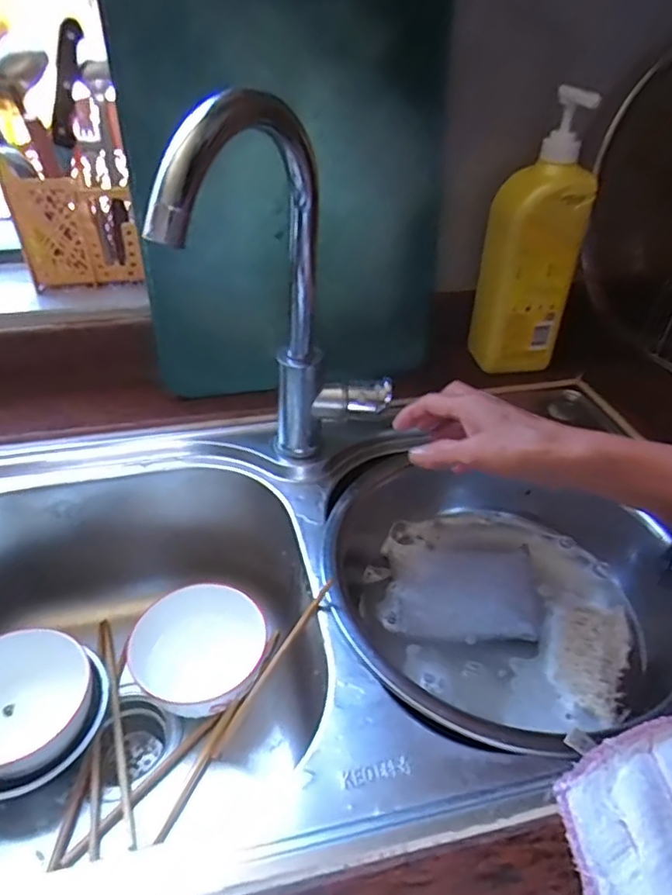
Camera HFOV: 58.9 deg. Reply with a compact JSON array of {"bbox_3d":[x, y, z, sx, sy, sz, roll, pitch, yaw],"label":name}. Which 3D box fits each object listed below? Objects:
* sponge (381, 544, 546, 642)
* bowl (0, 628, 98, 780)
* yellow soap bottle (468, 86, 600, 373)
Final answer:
[{"bbox_3d":[0.120,0.136,0.574,0.145,0.010,0.110,2,39,1],"label":"sponge"},{"bbox_3d":[-0.294,0.254,0.563,0.127,0.072,0.121,1,39,-1],"label":"bowl"},{"bbox_3d":[0.206,-0.217,0.629,0.083,0.269,0.071,-2,39,-4],"label":"yellow soap bottle"}]

